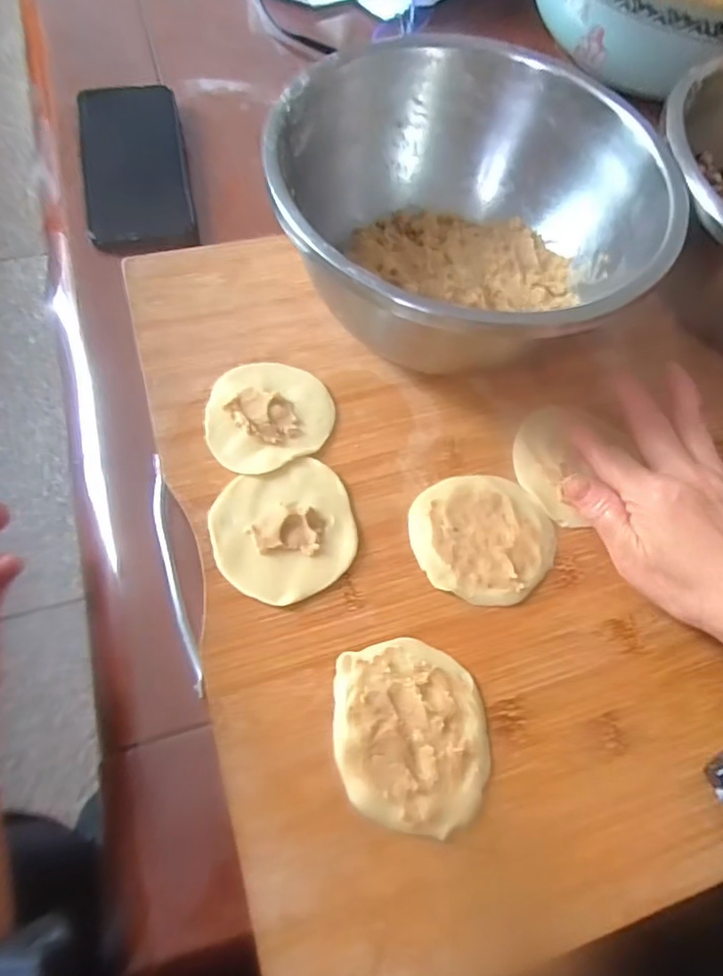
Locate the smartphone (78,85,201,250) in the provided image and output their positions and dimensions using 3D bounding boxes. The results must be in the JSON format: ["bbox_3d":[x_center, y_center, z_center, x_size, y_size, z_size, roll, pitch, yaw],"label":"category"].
[{"bbox_3d":[-0.176,-0.252,0.466,0.077,0.012,0.173,-9,67,-11],"label":"smartphone"}]

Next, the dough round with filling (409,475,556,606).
[{"bbox_3d":[0.070,0.027,0.340,0.081,0.004,0.074,2,65,-5],"label":"dough round with filling"}]

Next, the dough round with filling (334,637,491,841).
[{"bbox_3d":[0.025,0.119,0.294,0.073,0.005,0.085,0,66,-7],"label":"dough round with filling"}]

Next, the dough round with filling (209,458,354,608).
[{"bbox_3d":[-0.042,0.023,0.333,0.076,0.010,0.075,2,65,-5],"label":"dough round with filling"}]

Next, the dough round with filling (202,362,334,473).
[{"bbox_3d":[-0.056,-0.046,0.362,0.076,0.011,0.071,2,65,-5],"label":"dough round with filling"}]

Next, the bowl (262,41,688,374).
[{"bbox_3d":[0.060,-0.166,0.383,0.230,0.101,0.199,-15,67,-13],"label":"bowl"}]

